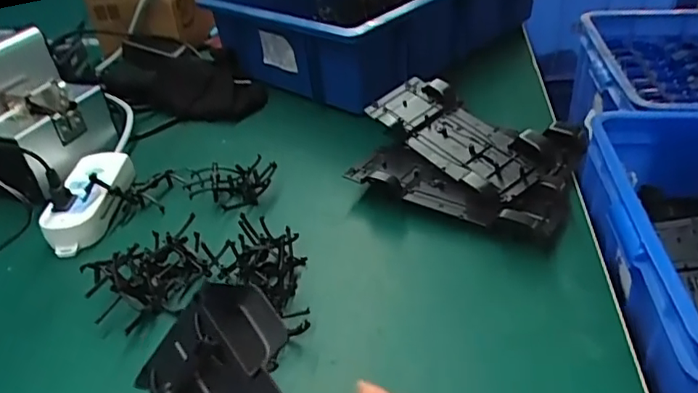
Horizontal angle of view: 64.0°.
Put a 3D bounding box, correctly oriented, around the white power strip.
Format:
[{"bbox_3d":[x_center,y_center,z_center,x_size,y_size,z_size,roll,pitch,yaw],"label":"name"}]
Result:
[{"bbox_3d":[-0.258,0.000,0.554,0.061,0.032,0.132,-6,34,-2],"label":"white power strip"}]

